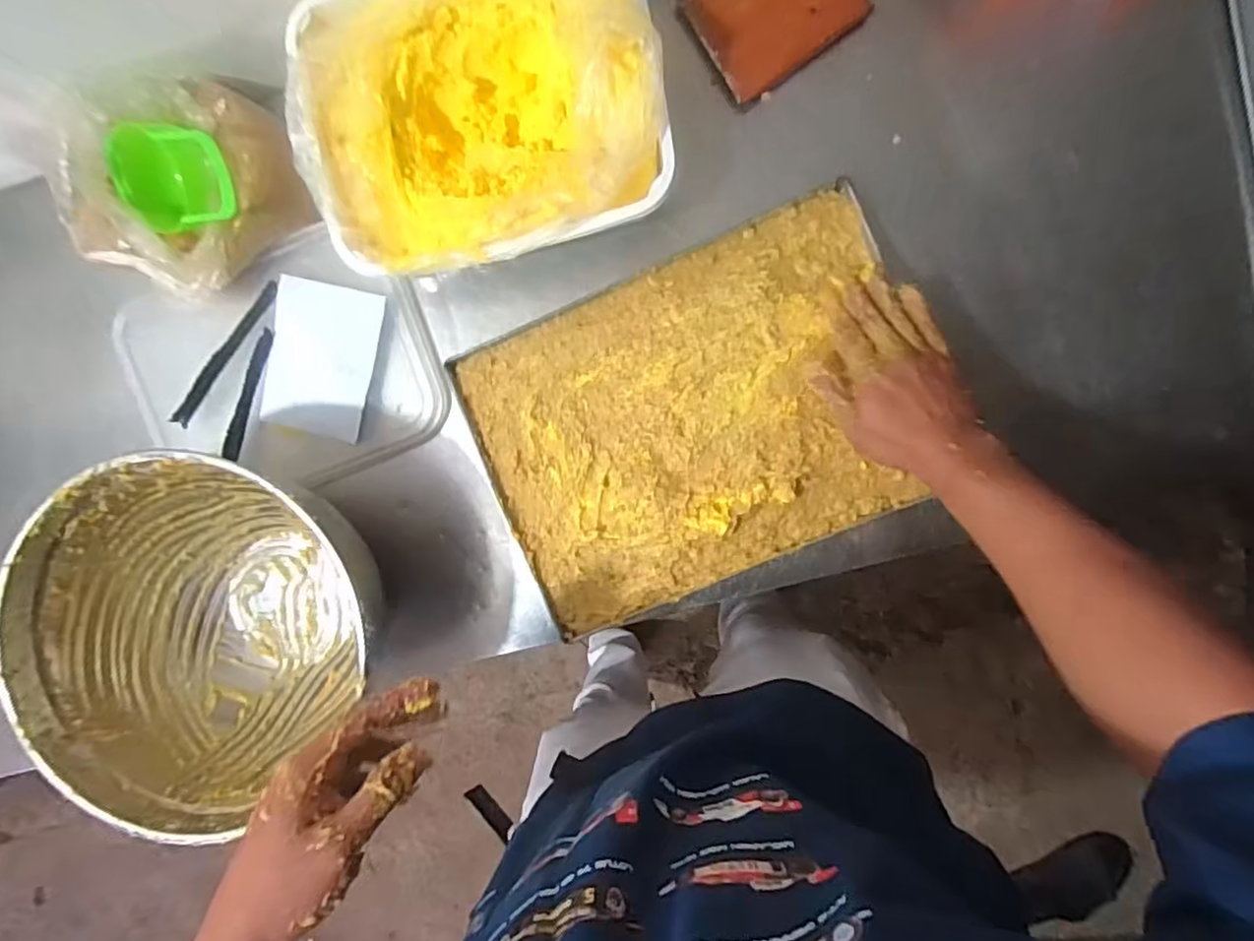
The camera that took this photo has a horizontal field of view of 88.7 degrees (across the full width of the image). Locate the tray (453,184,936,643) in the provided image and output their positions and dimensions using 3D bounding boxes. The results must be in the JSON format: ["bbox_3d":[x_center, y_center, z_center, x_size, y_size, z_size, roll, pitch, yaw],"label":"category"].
[{"bbox_3d":[0.064,-0.046,0.603,0.400,0.024,0.291,-23,88,5],"label":"tray"}]

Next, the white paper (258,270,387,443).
[{"bbox_3d":[-0.305,-0.112,0.641,0.107,0.017,0.145,13,91,5],"label":"white paper"}]

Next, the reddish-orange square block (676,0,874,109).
[{"bbox_3d":[0.129,-0.428,0.585,0.143,0.016,0.127,-35,96,5],"label":"reddish-orange square block"}]

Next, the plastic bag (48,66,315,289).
[{"bbox_3d":[-0.412,-0.260,0.599,0.201,0.097,0.174,-13,91,6],"label":"plastic bag"}]

